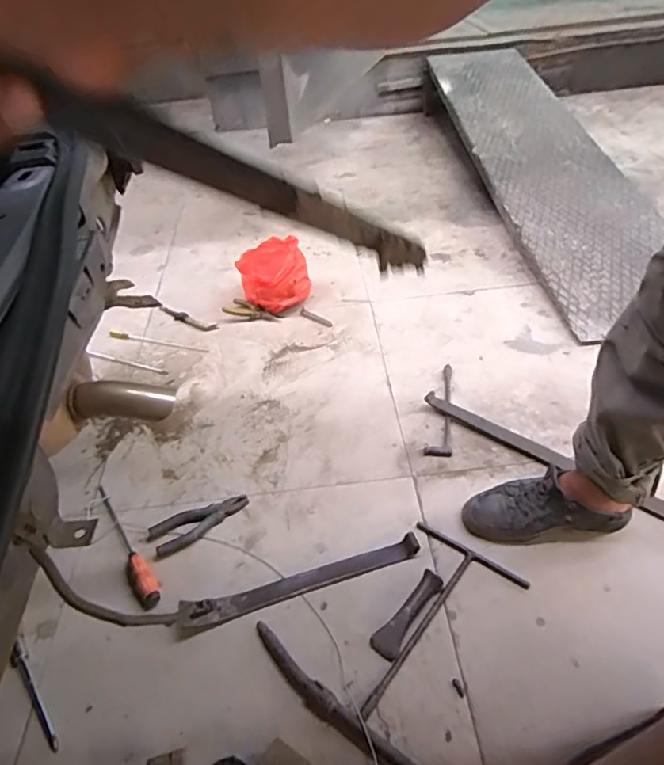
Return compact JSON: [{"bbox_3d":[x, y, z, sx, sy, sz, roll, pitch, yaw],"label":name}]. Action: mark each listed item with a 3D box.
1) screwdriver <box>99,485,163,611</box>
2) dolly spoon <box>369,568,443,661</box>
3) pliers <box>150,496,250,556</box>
[{"bbox_3d":[-0.362,0.270,0.946,0.039,0.032,0.283,-30,47,-24],"label":"screwdriver"},{"bbox_3d":[0.112,0.335,0.810,0.039,0.013,0.143,27,52,32],"label":"dolly spoon"},{"bbox_3d":[-0.228,0.241,0.968,0.170,0.022,0.065,-23,44,-17],"label":"pliers"}]

